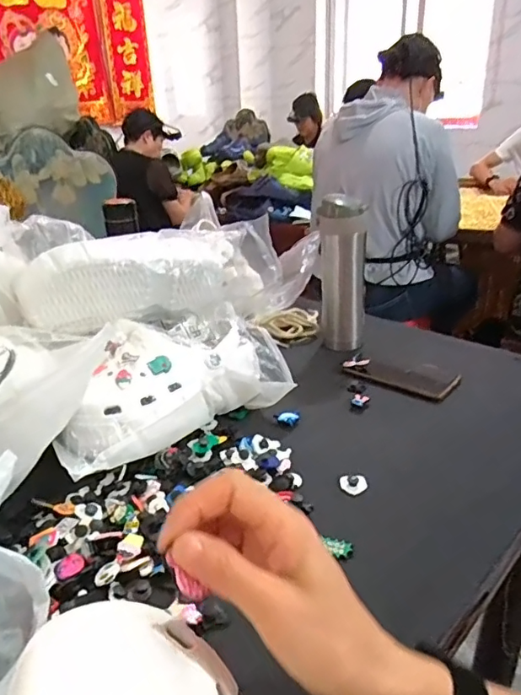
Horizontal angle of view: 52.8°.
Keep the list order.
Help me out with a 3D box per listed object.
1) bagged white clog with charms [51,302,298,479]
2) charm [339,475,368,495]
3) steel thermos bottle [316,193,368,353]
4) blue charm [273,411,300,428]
[{"bbox_3d":[-0.114,0.036,0.618,0.274,0.092,0.169,-18,29,-30],"label":"bagged white clog with charms"},{"bbox_3d":[0.093,0.137,0.527,0.027,0.013,0.016,2,25,10],"label":"charm"},{"bbox_3d":[0.127,-0.111,0.813,0.071,0.222,0.074,2,25,10],"label":"steel thermos bottle"},{"bbox_3d":[0.033,0.088,0.639,0.032,0.014,0.017,-4,25,-3],"label":"blue charm"}]

